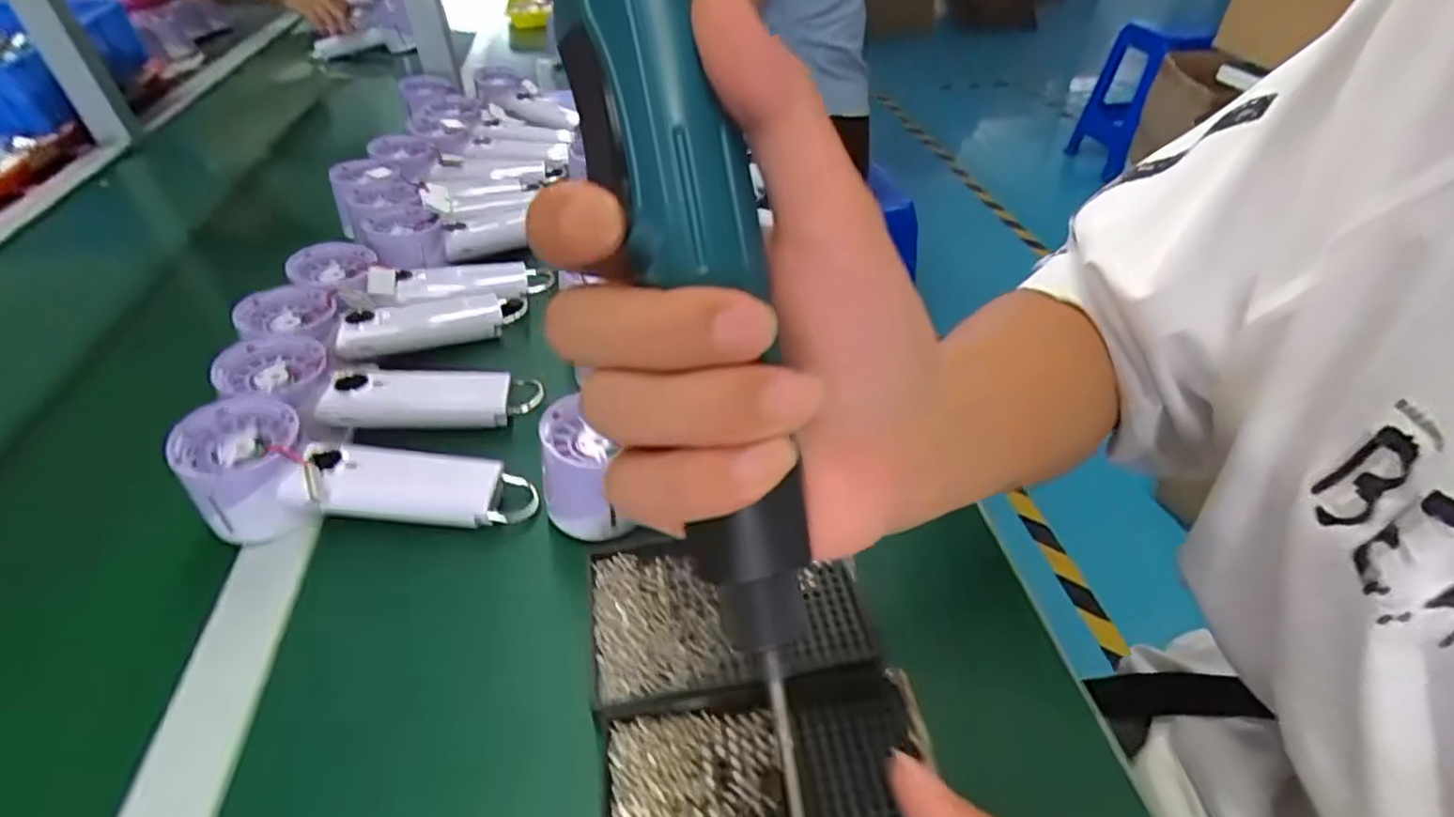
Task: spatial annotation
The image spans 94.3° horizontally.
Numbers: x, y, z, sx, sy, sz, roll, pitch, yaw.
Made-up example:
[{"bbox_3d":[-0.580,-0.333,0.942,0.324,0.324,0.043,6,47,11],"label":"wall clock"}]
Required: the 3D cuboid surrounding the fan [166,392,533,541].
[{"bbox_3d":[-0.218,0.038,0.398,0.191,0.054,0.063,3,42,4],"label":"fan"}]

